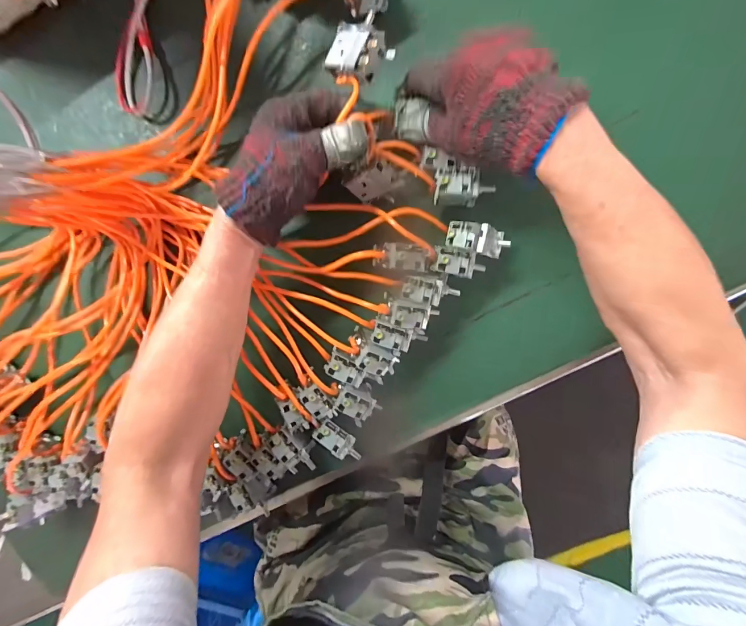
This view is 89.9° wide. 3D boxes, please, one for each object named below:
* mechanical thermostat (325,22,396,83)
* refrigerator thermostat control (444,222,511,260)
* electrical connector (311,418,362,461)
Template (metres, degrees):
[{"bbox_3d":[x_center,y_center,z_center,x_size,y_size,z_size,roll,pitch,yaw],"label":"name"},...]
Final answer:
[{"bbox_3d":[-0.011,-0.217,0.319,0.051,0.030,0.039,32,101,34],"label":"mechanical thermostat"},{"bbox_3d":[0.103,-0.069,0.352,0.060,0.023,0.026,12,97,-14],"label":"refrigerator thermostat control"},{"bbox_3d":[-0.035,0.133,0.384,0.052,0.017,0.023,44,98,0],"label":"electrical connector"}]

